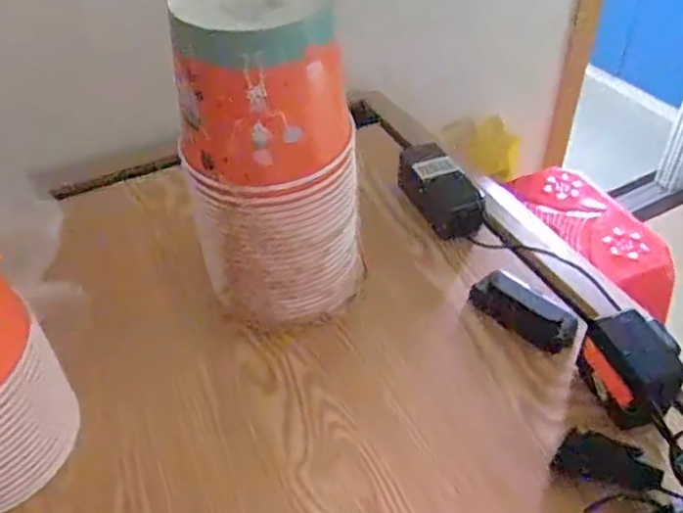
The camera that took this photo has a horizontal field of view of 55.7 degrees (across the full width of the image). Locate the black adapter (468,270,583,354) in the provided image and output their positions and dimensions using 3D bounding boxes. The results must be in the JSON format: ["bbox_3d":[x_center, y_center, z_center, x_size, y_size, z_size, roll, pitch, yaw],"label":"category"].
[{"bbox_3d":[0.186,0.055,0.661,0.053,0.021,0.115,-34,52,-31],"label":"black adapter"}]

